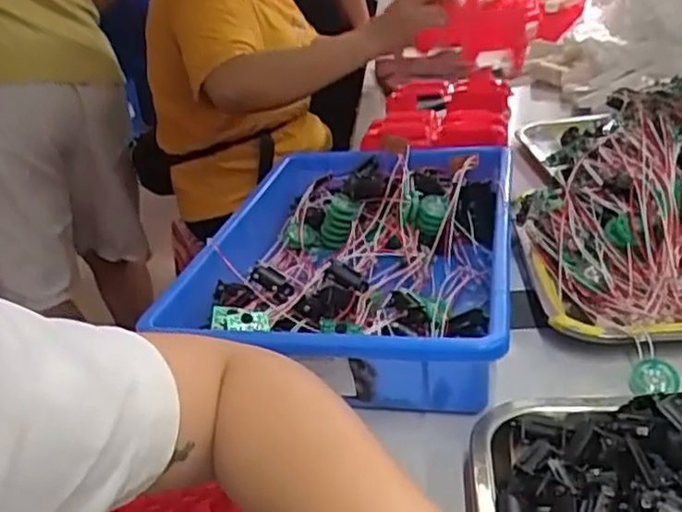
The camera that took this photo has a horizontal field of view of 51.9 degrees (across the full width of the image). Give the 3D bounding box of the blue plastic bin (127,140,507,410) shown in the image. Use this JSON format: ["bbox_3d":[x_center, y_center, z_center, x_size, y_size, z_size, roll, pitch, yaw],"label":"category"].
[{"bbox_3d":[0.018,-0.008,0.607,0.246,0.072,0.373,0,25,14],"label":"blue plastic bin"}]

